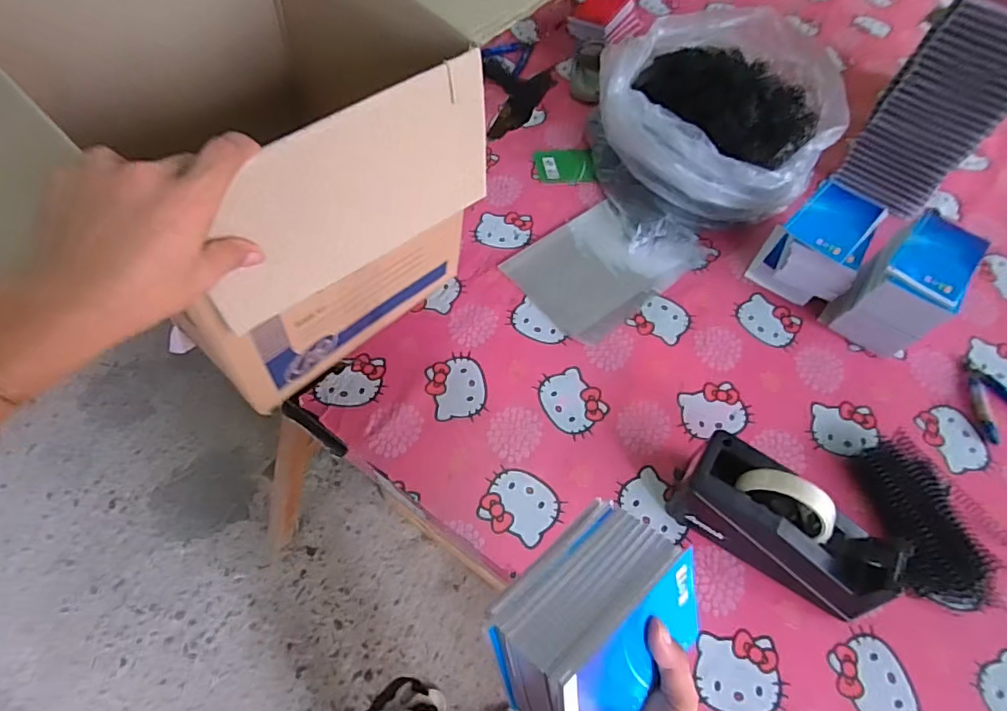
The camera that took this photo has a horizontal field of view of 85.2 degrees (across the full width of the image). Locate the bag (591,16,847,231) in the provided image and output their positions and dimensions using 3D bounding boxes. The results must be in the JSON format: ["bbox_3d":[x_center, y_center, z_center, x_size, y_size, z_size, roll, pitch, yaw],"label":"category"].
[{"bbox_3d":[0.308,-0.342,0.817,0.316,0.172,0.301,-17,61,-12],"label":"bag"}]

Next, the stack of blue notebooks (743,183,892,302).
[{"bbox_3d":[0.416,-0.147,0.733,0.105,0.101,0.129,32,62,16],"label":"stack of blue notebooks"}]

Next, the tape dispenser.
[{"bbox_3d":[0.267,0.167,0.535,0.193,0.115,0.082,31,62,15],"label":"tape dispenser"}]

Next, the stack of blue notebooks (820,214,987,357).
[{"bbox_3d":[0.504,-0.088,0.692,0.148,0.123,0.105,-40,68,-23],"label":"stack of blue notebooks"}]

